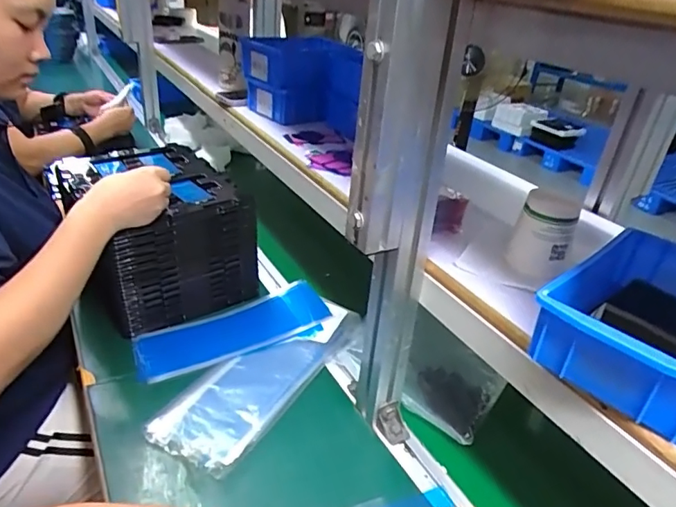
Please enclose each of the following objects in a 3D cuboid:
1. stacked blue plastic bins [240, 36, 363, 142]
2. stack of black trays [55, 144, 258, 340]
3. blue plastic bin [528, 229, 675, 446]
[{"bbox_3d":[-0.082,-0.322,0.946,0.162,0.142,0.207,-8,33,-24],"label":"stacked blue plastic bins"},{"bbox_3d":[-0.288,-0.035,0.822,0.230,0.178,0.258,-16,37,-34],"label":"stack of black trays"},{"bbox_3d":[0.260,0.056,0.422,0.191,0.064,0.124,-22,40,-40],"label":"blue plastic bin"}]

